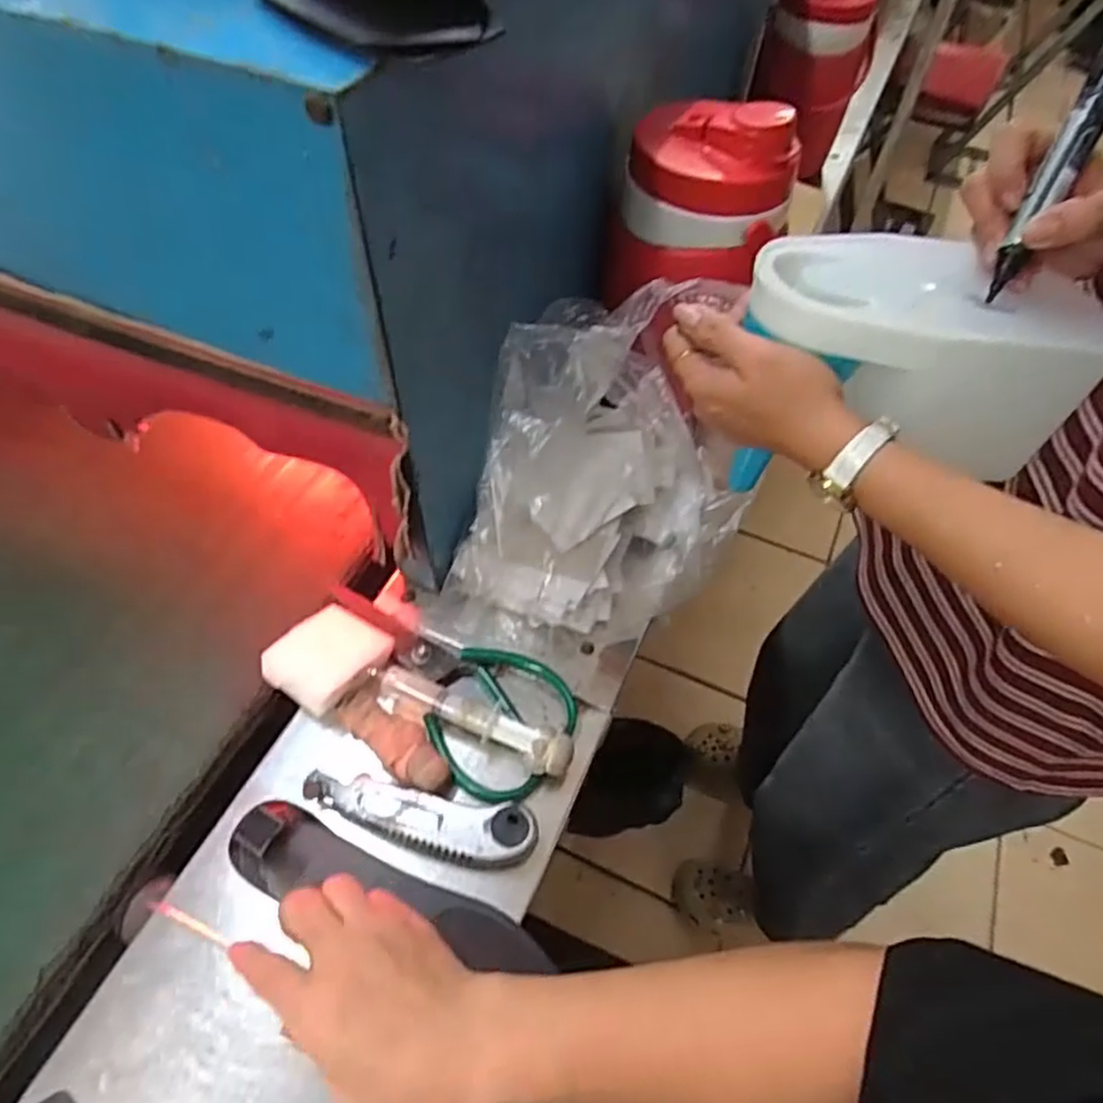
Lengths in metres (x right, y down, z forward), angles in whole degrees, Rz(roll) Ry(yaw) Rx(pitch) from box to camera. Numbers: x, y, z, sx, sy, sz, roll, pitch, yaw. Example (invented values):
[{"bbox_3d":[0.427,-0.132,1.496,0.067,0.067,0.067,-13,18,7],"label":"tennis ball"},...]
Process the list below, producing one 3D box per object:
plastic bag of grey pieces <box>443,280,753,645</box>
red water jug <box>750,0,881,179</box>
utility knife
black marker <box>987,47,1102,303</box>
[{"bbox_3d":[0.046,-0.053,0.500,0.174,0.176,0.215,21,56,13],"label":"plastic bag of grey pieces"},{"bbox_3d":[0.329,-0.613,0.908,0.115,0.213,0.113,-37,63,-25],"label":"red water jug"},{"bbox_3d":[-0.082,0.166,0.432,0.144,0.015,0.037,9,54,5],"label":"utility knife"},{"bbox_3d":[0.262,-0.196,0.360,0.018,0.132,0.015,27,18,17],"label":"black marker"}]

